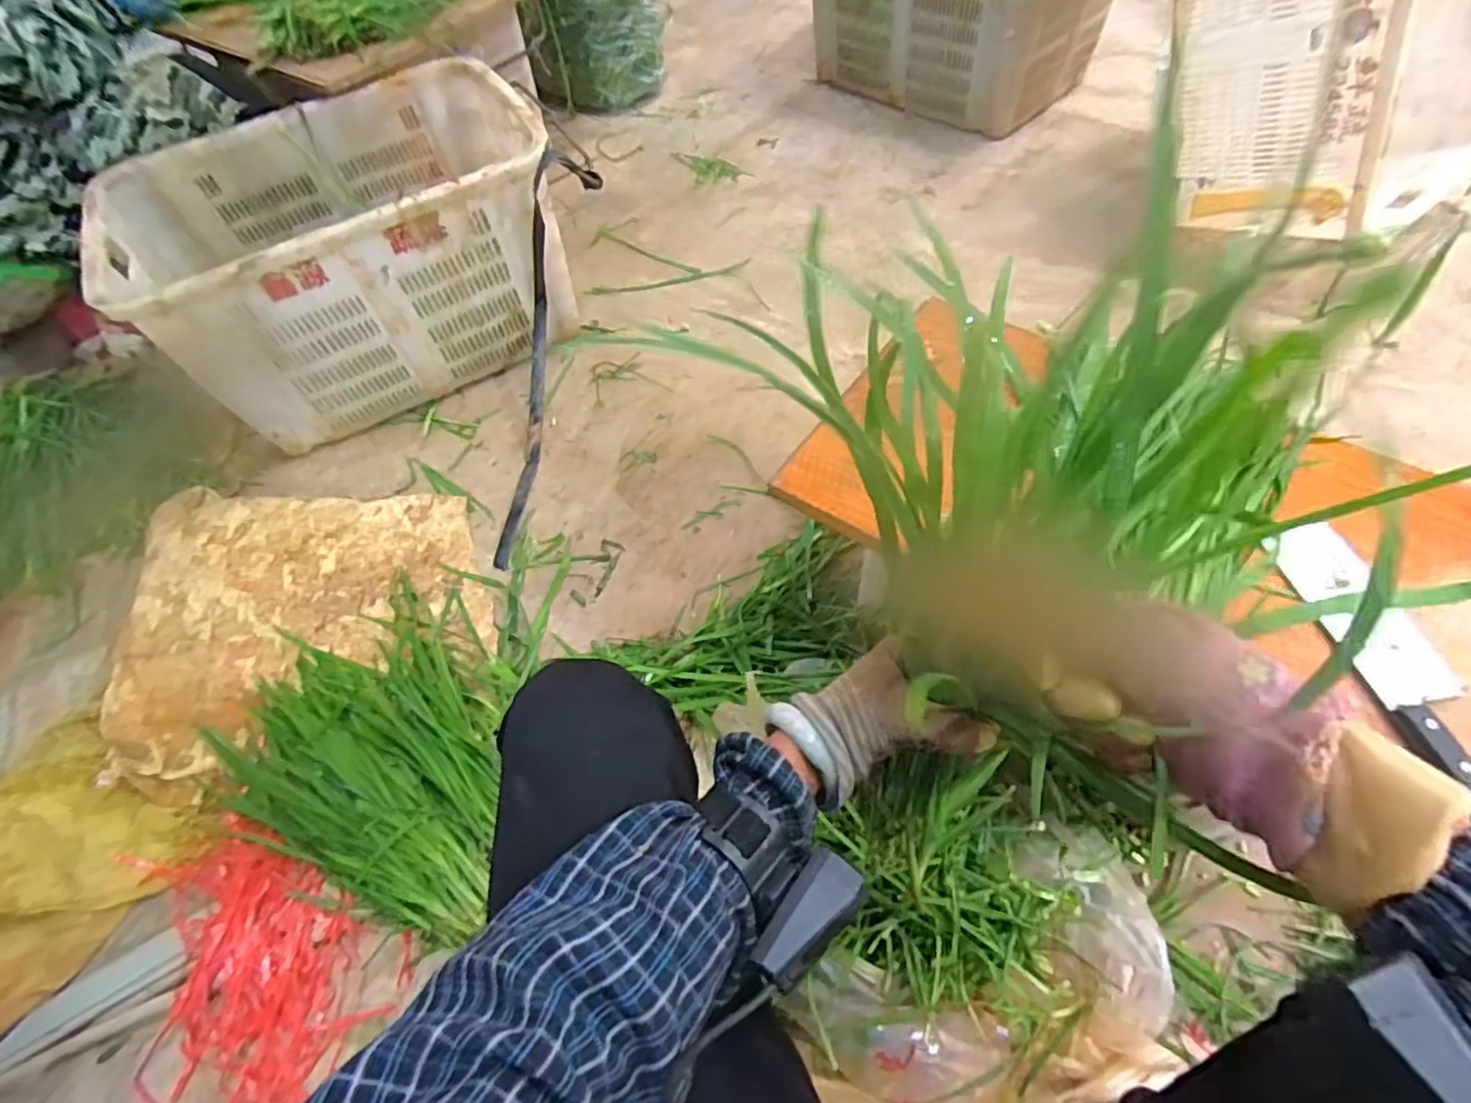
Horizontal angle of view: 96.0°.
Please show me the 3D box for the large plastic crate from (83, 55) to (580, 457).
[{"bbox_3d":[-0.628,-0.508,1.150,0.629,0.335,0.455,-27,59,-12],"label":"large plastic crate"}]

